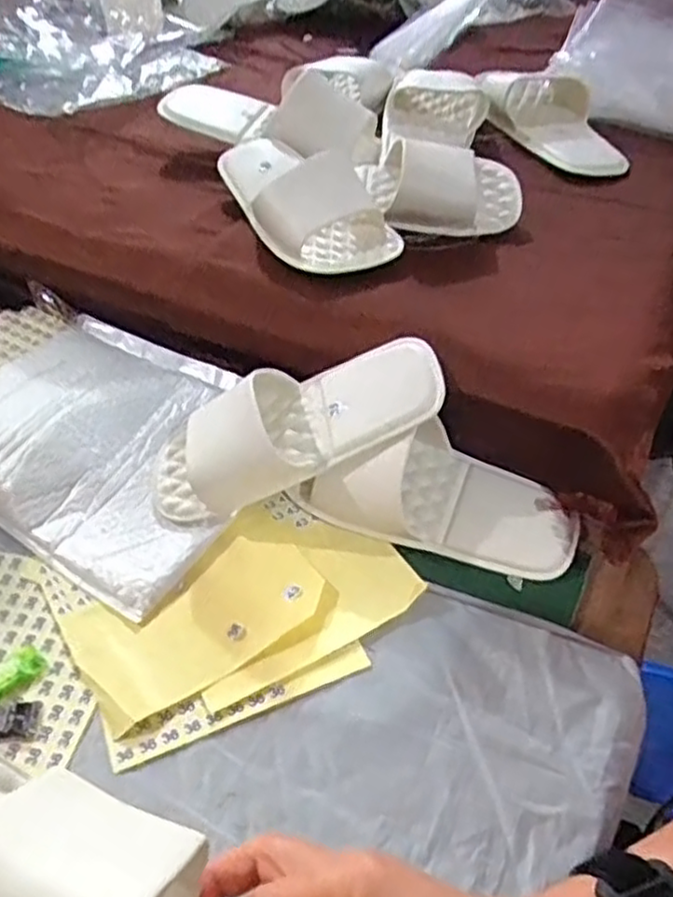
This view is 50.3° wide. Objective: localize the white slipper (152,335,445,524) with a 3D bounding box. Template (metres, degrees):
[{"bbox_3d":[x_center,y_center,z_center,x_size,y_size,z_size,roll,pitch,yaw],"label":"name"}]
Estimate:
[{"bbox_3d":[-0.039,-0.024,0.538,0.235,0.061,0.092,-24,48,3],"label":"white slipper"}]

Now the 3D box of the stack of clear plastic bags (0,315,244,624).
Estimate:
[{"bbox_3d":[-0.192,-0.010,0.598,0.282,0.034,0.207,27,52,23],"label":"stack of clear plastic bags"}]

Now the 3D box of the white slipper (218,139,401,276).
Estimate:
[{"bbox_3d":[-0.029,-0.235,0.660,0.100,0.059,0.218,-21,50,-20],"label":"white slipper"}]

